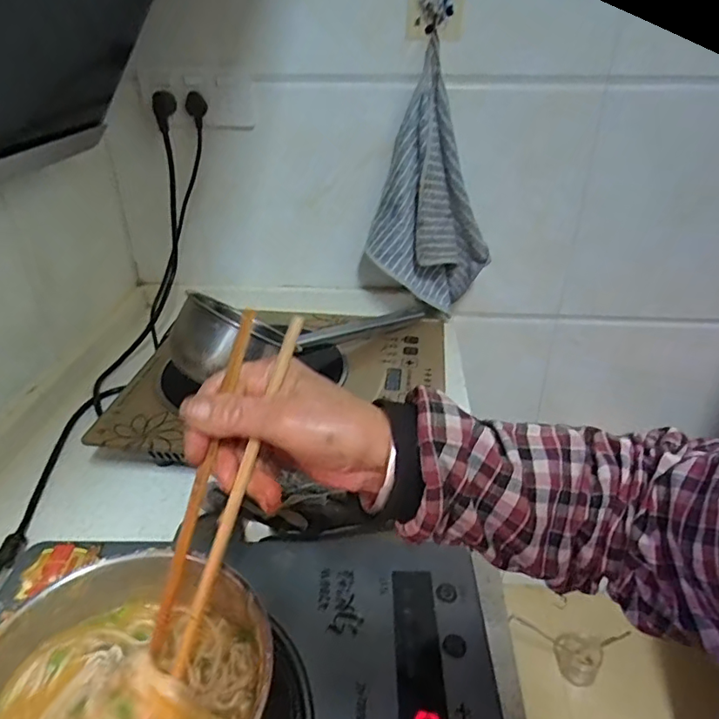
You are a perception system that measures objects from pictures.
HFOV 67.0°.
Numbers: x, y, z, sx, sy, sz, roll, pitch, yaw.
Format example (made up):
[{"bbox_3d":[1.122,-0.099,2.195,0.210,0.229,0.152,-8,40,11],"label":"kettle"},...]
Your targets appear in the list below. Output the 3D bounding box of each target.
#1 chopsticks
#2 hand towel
[{"bbox_3d":[-0.081,0.072,0.312,0.035,0.207,0.017,17,-1,27],"label":"chopsticks"},{"bbox_3d":[0.118,-0.271,0.902,0.195,0.352,0.127,3,32,7],"label":"hand towel"}]

